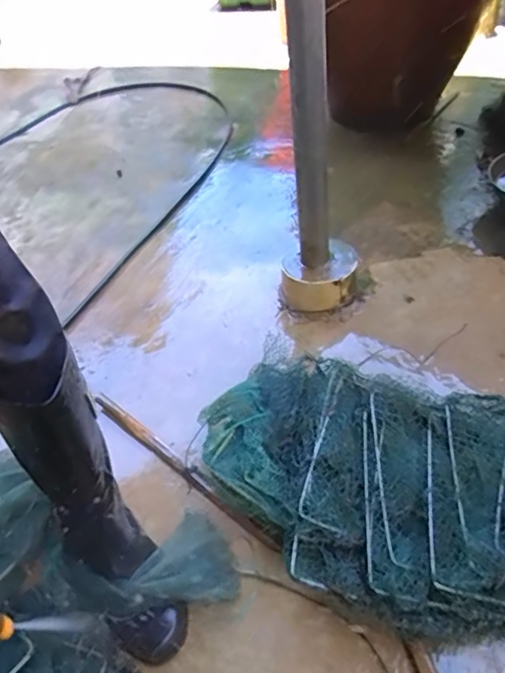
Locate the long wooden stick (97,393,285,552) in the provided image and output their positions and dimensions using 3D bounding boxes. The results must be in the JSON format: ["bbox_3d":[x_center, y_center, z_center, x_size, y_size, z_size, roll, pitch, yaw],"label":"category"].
[{"bbox_3d":[-0.123,0.208,0.838,0.415,0.016,0.024,31,56,30],"label":"long wooden stick"}]

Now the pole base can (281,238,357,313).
[{"bbox_3d":[0.139,-0.121,1.073,0.149,0.092,0.123,-11,46,-5],"label":"pole base can"}]

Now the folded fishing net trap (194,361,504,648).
[{"bbox_3d":[0.291,0.229,0.720,0.737,0.102,0.359,8,48,13],"label":"folded fishing net trap"}]

